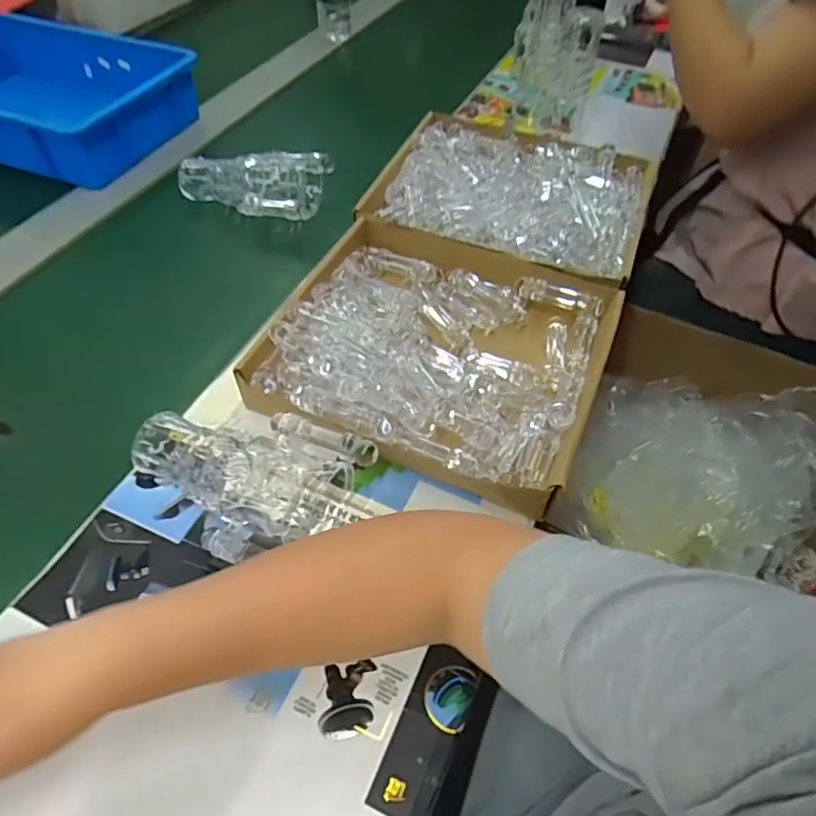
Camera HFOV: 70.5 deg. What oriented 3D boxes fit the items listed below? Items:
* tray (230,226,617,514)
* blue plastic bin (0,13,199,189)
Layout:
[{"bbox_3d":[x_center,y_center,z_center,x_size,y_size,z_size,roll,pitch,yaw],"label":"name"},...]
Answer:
[{"bbox_3d":[0.034,-0.065,0.577,0.303,0.069,0.286,18,53,12],"label":"tray"},{"bbox_3d":[-0.553,-0.477,0.874,0.428,0.092,0.279,17,53,11],"label":"blue plastic bin"}]

